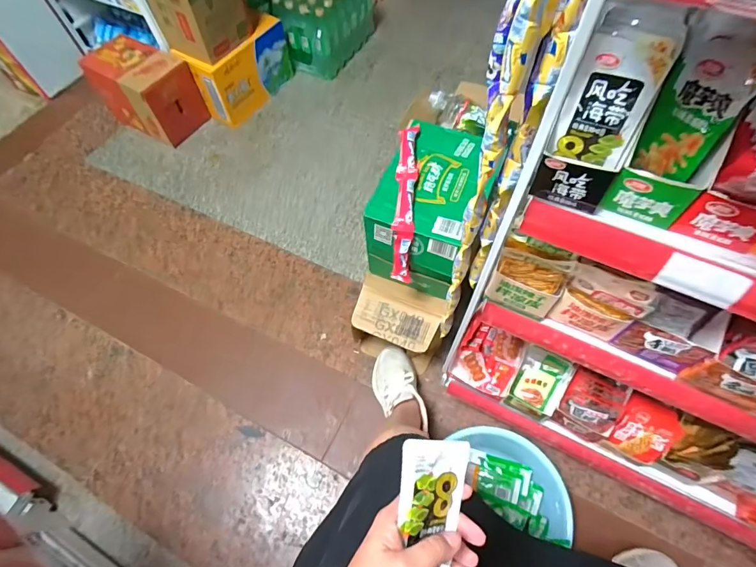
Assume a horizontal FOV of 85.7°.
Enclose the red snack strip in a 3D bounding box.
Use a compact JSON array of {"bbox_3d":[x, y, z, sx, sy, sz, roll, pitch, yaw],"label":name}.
[{"bbox_3d":[0.052,-0.159,0.767,0.037,0.089,0.297,4,82,5],"label":"red snack strip"}]

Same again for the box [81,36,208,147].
[{"bbox_3d":[-0.776,-0.651,1.365,0.284,0.236,0.201,26,67,15],"label":"box"}]

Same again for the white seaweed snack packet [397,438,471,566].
[{"bbox_3d":[0.041,0.208,0.342,0.068,0.009,0.149,14,82,-32],"label":"white seaweed snack packet"}]

